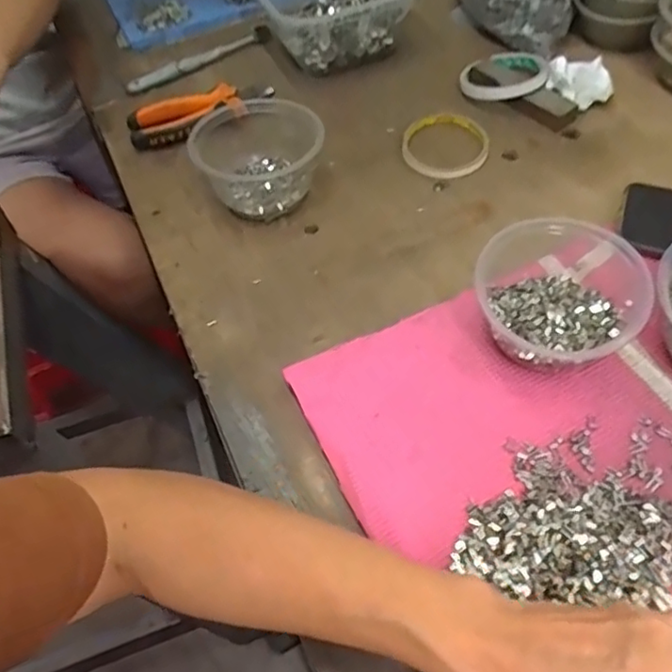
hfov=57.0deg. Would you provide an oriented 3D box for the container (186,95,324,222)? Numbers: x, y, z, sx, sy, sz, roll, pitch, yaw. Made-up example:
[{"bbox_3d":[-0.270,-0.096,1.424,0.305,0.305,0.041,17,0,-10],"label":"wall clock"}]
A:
[{"bbox_3d":[-0.070,-0.165,0.566,0.112,0.061,0.108,-3,55,4],"label":"container"}]

